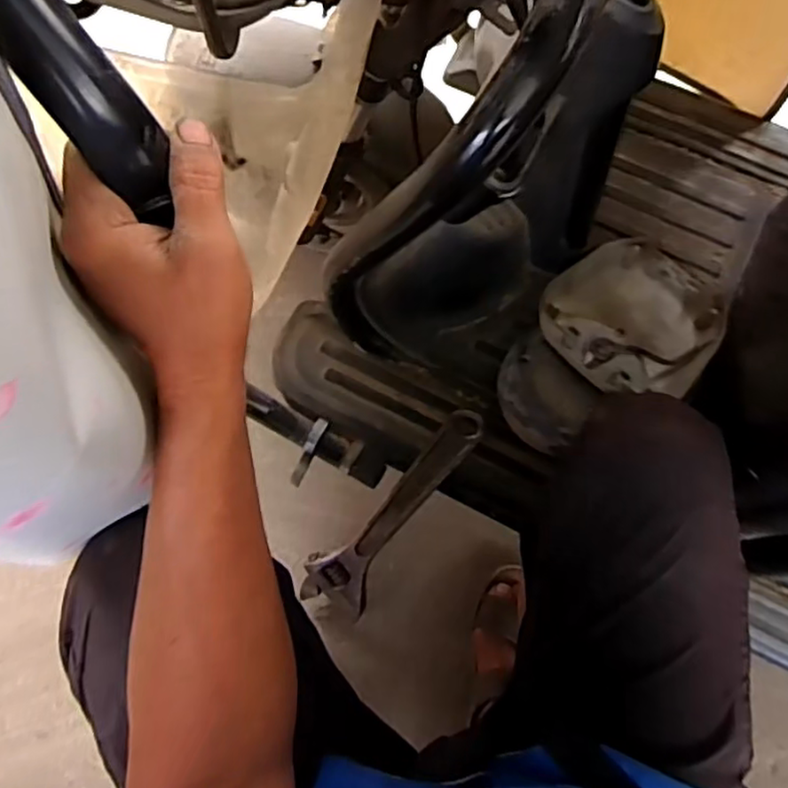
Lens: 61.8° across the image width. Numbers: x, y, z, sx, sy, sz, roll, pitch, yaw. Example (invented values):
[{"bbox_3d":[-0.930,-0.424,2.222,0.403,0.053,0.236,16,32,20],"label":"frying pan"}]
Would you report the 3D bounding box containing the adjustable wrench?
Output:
[{"bbox_3d":[-0.002,0.132,0.697,0.076,0.023,0.318,43,121,13],"label":"adjustable wrench"}]

